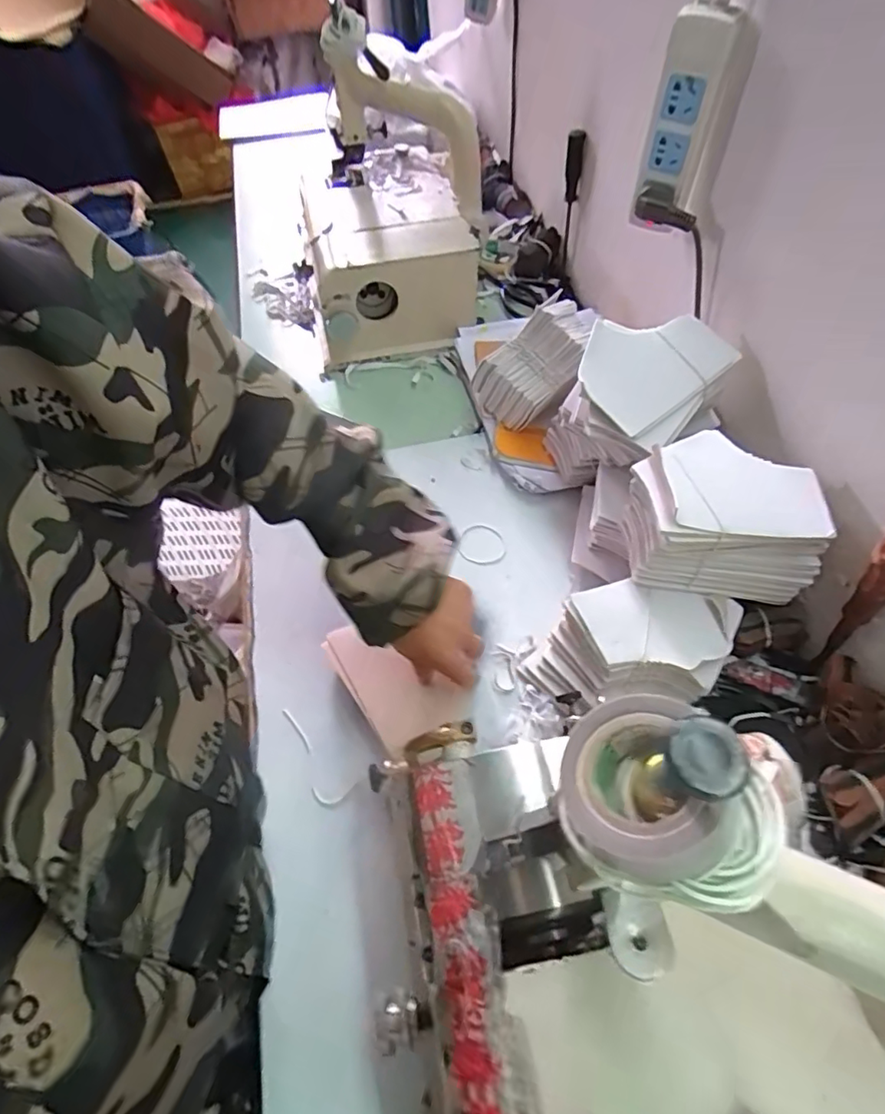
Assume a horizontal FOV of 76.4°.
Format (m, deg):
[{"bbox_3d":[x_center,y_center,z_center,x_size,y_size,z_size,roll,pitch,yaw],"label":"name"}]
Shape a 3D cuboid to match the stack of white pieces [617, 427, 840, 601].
[{"bbox_3d":[0.244,-0.040,0.499,0.155,0.093,0.121,6,58,8],"label":"stack of white pieces"}]

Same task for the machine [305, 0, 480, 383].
[{"bbox_3d":[-0.070,-0.478,0.786,0.237,0.291,0.295,-1,57,4],"label":"machine"}]

